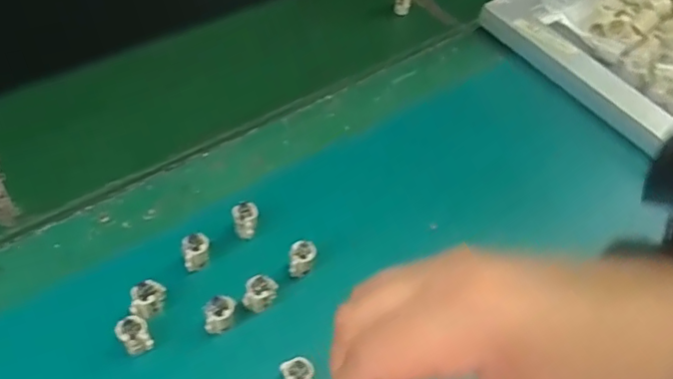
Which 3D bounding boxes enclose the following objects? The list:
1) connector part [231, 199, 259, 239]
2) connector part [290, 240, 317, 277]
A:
[{"bbox_3d":[-0.057,0.021,0.361,0.016,0.026,0.013,-9,51,-11],"label":"connector part"},{"bbox_3d":[-0.021,0.042,0.348,0.016,0.020,0.015,-1,50,-5],"label":"connector part"}]

